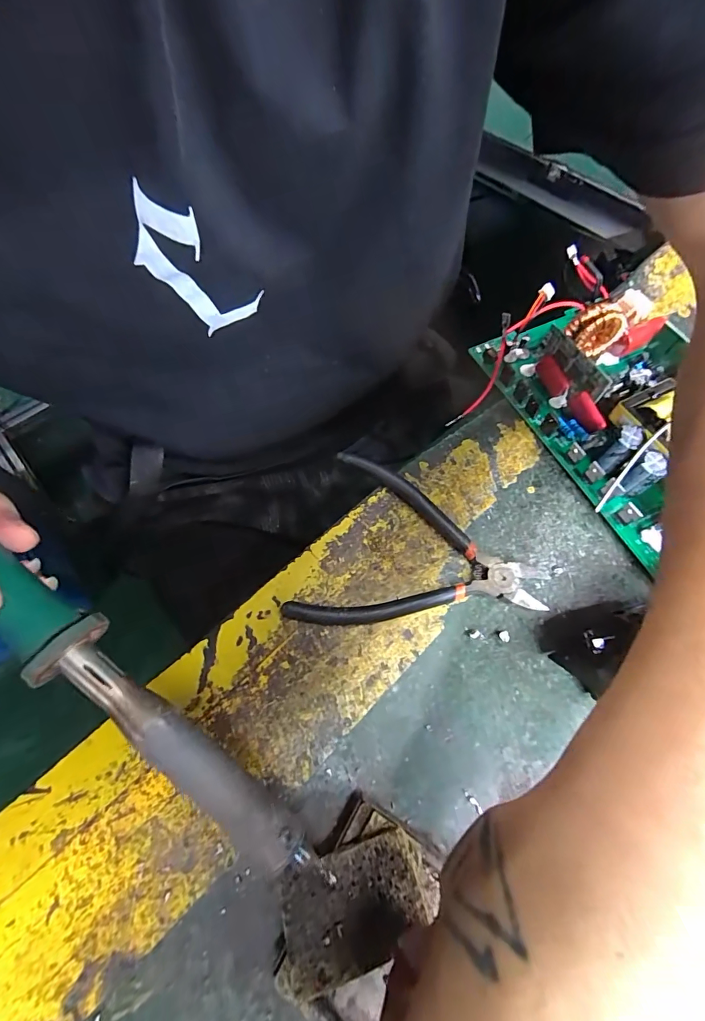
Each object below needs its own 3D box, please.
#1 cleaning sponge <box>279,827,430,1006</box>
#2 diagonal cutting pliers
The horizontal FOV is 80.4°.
[{"bbox_3d":[0.000,0.160,0.168,0.054,0.010,0.037,-10,45,-10],"label":"cleaning sponge"},{"bbox_3d":[0.037,0.015,0.255,0.147,0.015,0.105,0,65,-1],"label":"diagonal cutting pliers"}]

